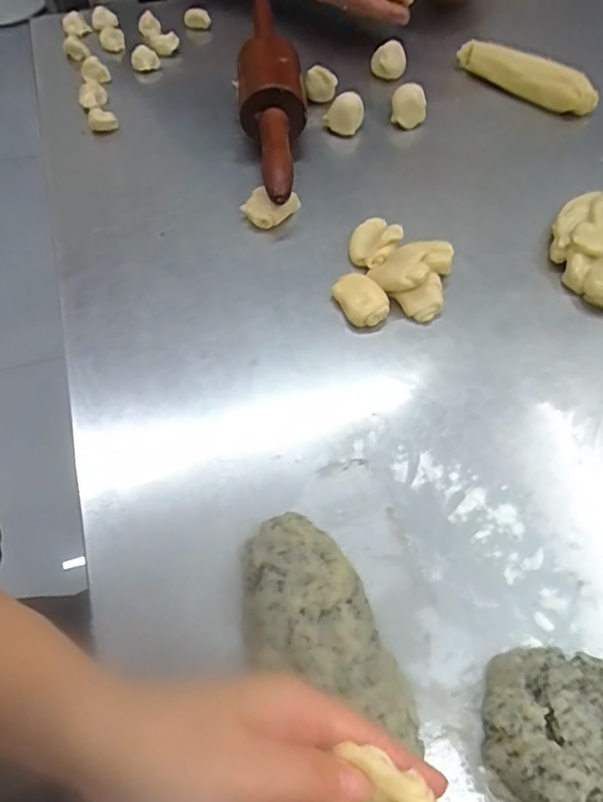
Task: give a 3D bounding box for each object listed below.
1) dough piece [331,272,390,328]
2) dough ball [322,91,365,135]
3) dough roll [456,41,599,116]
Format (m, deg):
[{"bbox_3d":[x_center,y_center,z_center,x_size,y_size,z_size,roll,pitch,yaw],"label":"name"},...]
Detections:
[{"bbox_3d":[0.046,-0.079,0.430,0.032,0.017,0.046,-22,63,-14],"label":"dough piece"},{"bbox_3d":[0.043,-0.281,0.543,0.026,0.034,0.035,37,65,18],"label":"dough ball"},{"bbox_3d":[0.237,-0.345,0.587,0.152,0.031,0.035,36,65,18],"label":"dough roll"}]

